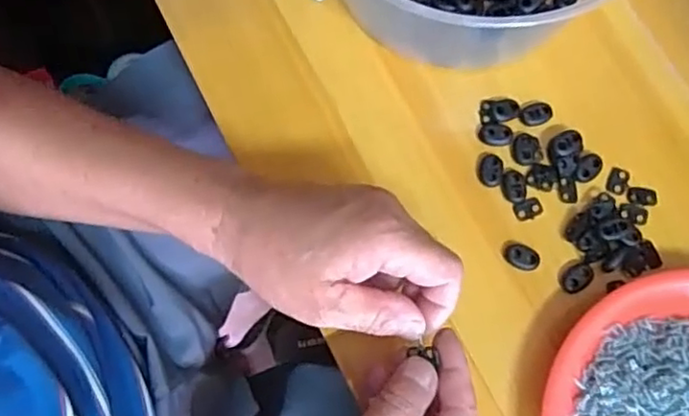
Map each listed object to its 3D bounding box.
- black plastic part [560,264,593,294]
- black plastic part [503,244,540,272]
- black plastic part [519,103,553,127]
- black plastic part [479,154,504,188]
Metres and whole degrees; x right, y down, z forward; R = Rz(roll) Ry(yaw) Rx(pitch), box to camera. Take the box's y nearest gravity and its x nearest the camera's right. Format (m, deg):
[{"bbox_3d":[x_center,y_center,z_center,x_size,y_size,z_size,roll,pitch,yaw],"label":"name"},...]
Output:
[{"bbox_3d":[0.148,0.044,0.409,0.022,0.004,0.015,-34,79,-9],"label":"black plastic part"},{"bbox_3d":[0.113,0.032,0.413,0.022,0.005,0.015,15,76,3],"label":"black plastic part"},{"bbox_3d":[0.130,-0.064,0.435,0.023,0.004,0.015,-14,76,-5],"label":"black plastic part"},{"bbox_3d":[0.097,-0.025,0.427,0.016,0.004,0.022,14,76,2],"label":"black plastic part"}]

